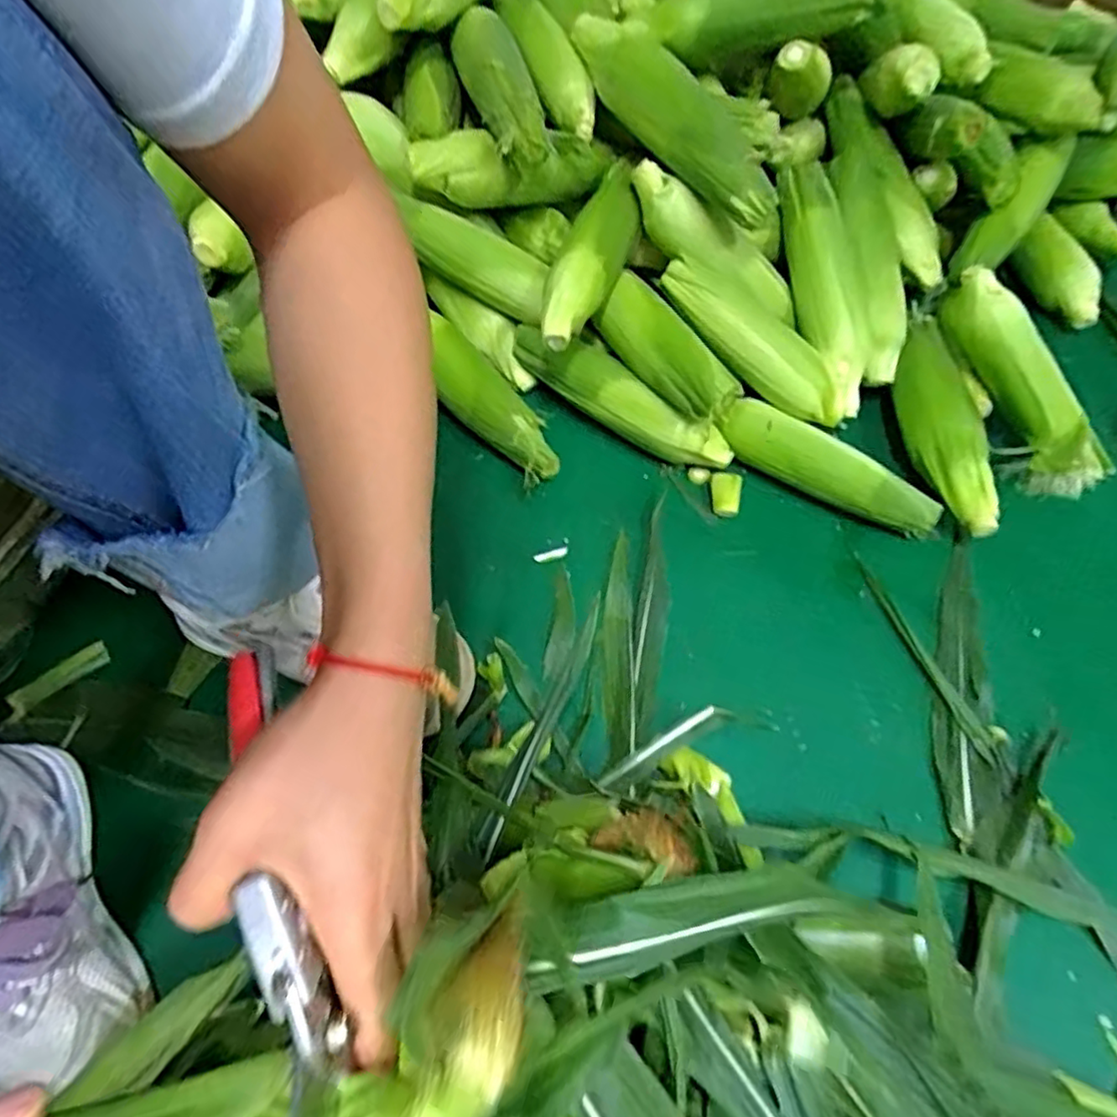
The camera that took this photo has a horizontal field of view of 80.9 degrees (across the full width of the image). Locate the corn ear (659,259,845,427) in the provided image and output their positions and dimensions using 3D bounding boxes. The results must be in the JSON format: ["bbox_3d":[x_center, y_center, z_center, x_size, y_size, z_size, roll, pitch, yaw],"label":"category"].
[{"bbox_3d":[0.175,-0.192,0.577,0.201,0.043,0.050,40,66,1],"label":"corn ear"}]

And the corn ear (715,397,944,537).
[{"bbox_3d":[0.238,-0.079,0.582,0.198,0.053,0.040,27,63,12],"label":"corn ear"}]

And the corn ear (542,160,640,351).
[{"bbox_3d":[0.029,-0.267,0.563,0.062,0.049,0.196,20,76,9],"label":"corn ear"}]

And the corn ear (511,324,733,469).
[{"bbox_3d":[0.053,-0.147,0.612,0.227,0.061,0.050,37,66,17],"label":"corn ear"}]

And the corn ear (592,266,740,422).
[{"bbox_3d":[0.092,-0.183,0.589,0.054,0.058,0.156,-27,65,-16],"label":"corn ear"}]

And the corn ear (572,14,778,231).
[{"bbox_3d":[0.098,-0.373,0.552,0.073,0.067,0.243,-24,64,-15],"label":"corn ear"}]

